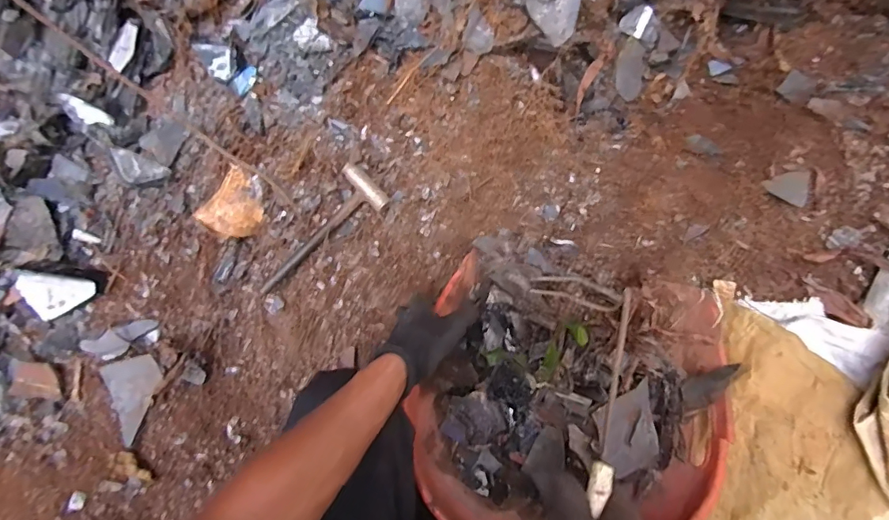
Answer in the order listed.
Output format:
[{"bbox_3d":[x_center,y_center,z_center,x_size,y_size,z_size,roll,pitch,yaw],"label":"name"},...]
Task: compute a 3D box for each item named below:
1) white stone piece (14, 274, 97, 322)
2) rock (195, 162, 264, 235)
[{"bbox_3d":[-0.577,0.042,0.716,0.083,0.073,0.019,-32,27,-13],"label":"white stone piece"},{"bbox_3d":[-0.310,-0.081,0.719,0.079,0.046,0.094,27,72,12],"label":"rock"}]

